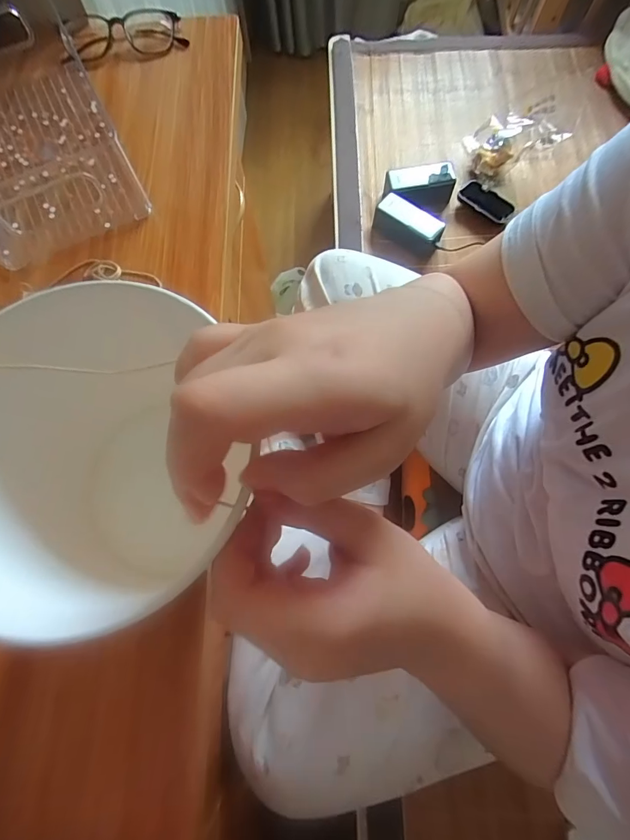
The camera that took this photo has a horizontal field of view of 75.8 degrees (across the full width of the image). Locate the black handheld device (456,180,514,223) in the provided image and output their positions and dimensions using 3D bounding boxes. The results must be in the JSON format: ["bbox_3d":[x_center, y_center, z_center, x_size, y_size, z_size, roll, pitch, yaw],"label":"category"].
[{"bbox_3d":[0.332,-0.425,0.783,0.108,0.019,0.047,38,77,13],"label":"black handheld device"}]

